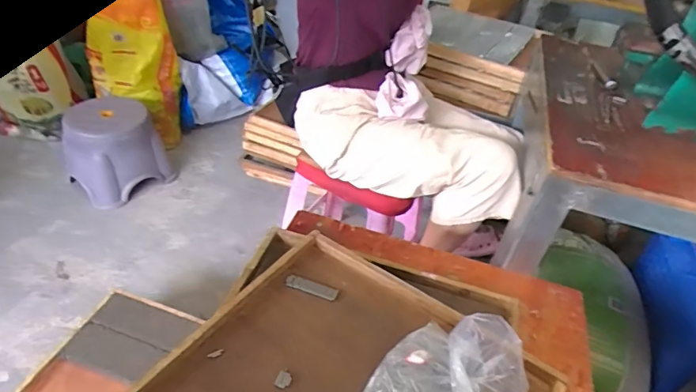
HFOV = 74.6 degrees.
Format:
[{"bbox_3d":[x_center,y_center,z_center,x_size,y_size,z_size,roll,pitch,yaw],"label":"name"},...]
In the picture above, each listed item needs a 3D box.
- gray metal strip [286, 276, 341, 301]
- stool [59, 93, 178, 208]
[{"bbox_3d":[-0.052,0.132,0.661,0.076,0.006,0.020,16,40,10],"label":"gray metal strip"},{"bbox_3d":[-0.764,-0.157,1.517,0.308,0.262,0.289,-18,46,-28],"label":"stool"}]

